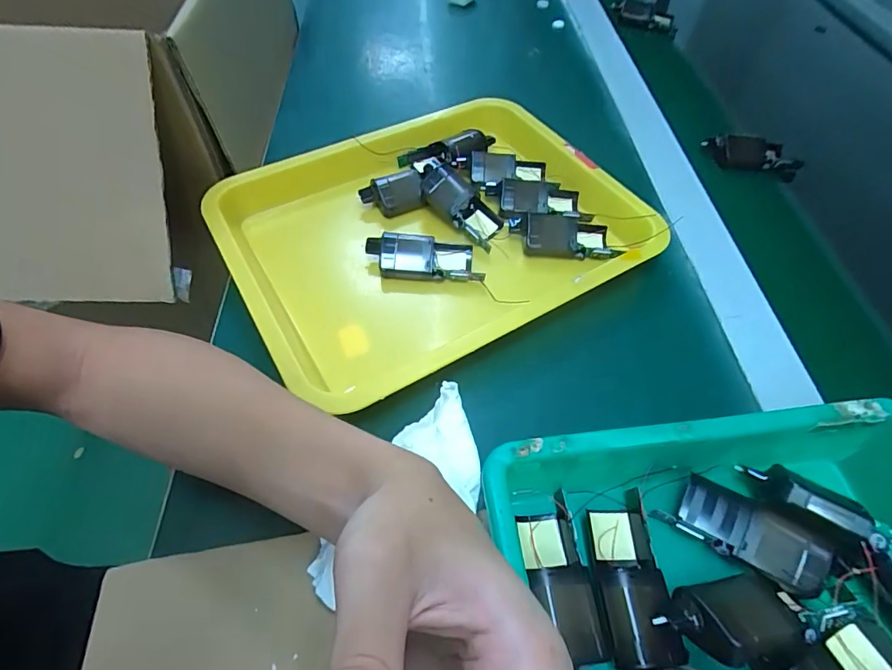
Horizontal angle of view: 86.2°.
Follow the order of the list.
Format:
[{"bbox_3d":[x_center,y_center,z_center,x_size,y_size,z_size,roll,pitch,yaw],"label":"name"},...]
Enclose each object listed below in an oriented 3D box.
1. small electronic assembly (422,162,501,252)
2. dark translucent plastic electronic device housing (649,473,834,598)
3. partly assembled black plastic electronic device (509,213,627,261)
[{"bbox_3d":[0.012,-0.114,0.420,0.084,0.027,0.037,43,61,-5],"label":"small electronic assembly"},{"bbox_3d":[0.169,0.109,0.271,0.081,0.022,0.038,28,59,16],"label":"dark translucent plastic electronic device housing"},{"bbox_3d":[0.101,-0.089,0.410,0.089,0.019,0.039,7,56,3],"label":"partly assembled black plastic electronic device"}]

